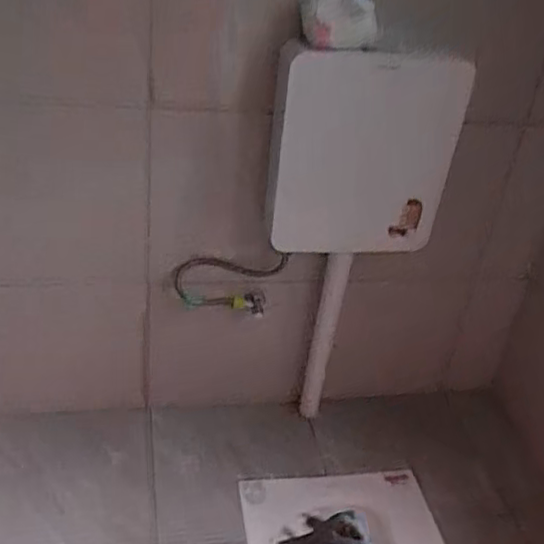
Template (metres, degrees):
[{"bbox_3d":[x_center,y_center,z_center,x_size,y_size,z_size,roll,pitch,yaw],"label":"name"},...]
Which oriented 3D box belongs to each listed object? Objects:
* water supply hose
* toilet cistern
[{"bbox_3d":[-0.096,0.021,1.491,0.240,0.147,0.043,4,32,-4],"label":"water supply hose"},{"bbox_3d":[0.171,-0.230,1.301,0.351,0.415,0.123,-5,34,-17],"label":"toilet cistern"}]

